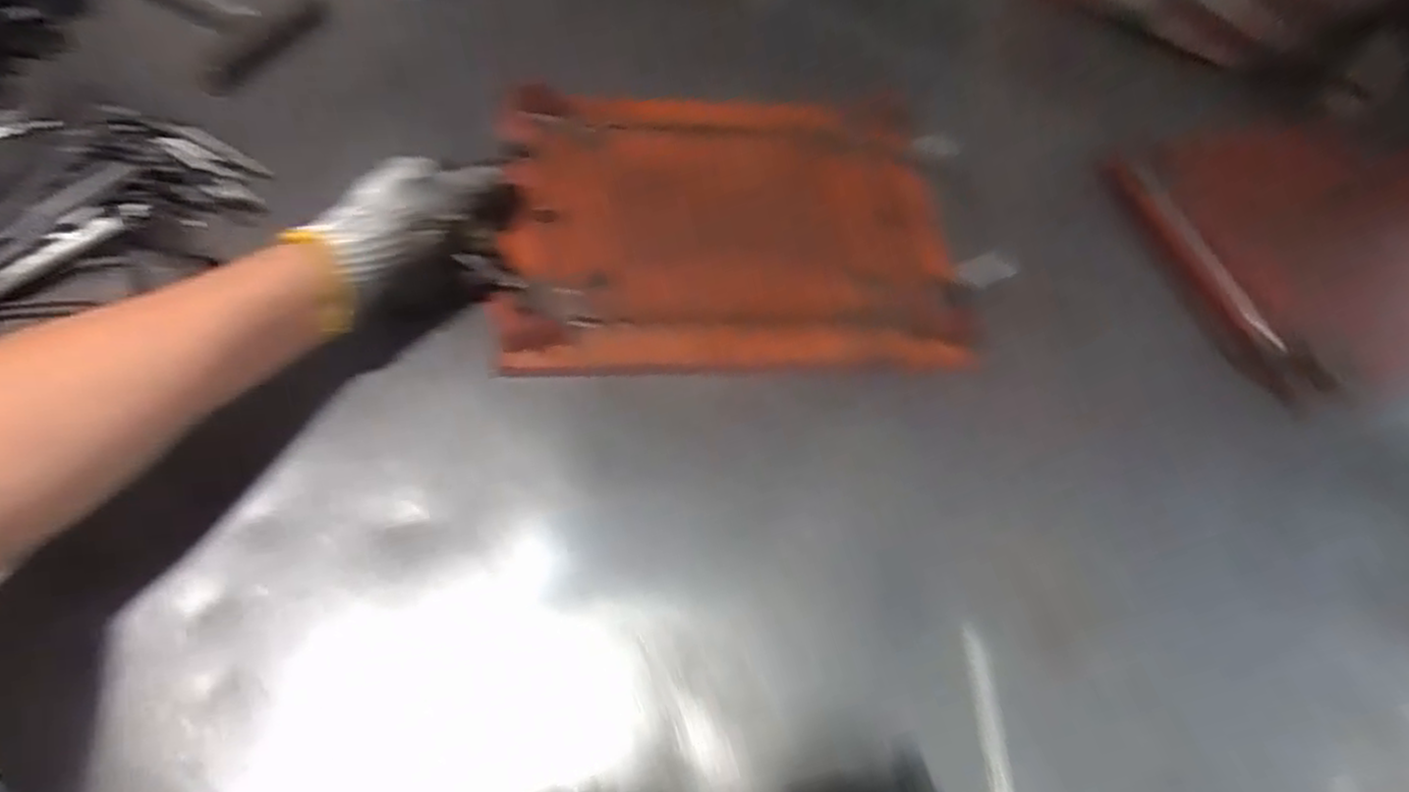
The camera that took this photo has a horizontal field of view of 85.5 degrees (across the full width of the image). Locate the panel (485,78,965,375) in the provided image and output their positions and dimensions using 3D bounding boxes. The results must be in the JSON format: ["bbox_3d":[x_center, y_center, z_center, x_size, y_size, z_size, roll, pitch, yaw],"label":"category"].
[{"bbox_3d":[0.016,-0.121,0.527,0.293,0.027,0.232,-3,62,-5],"label":"panel"}]

